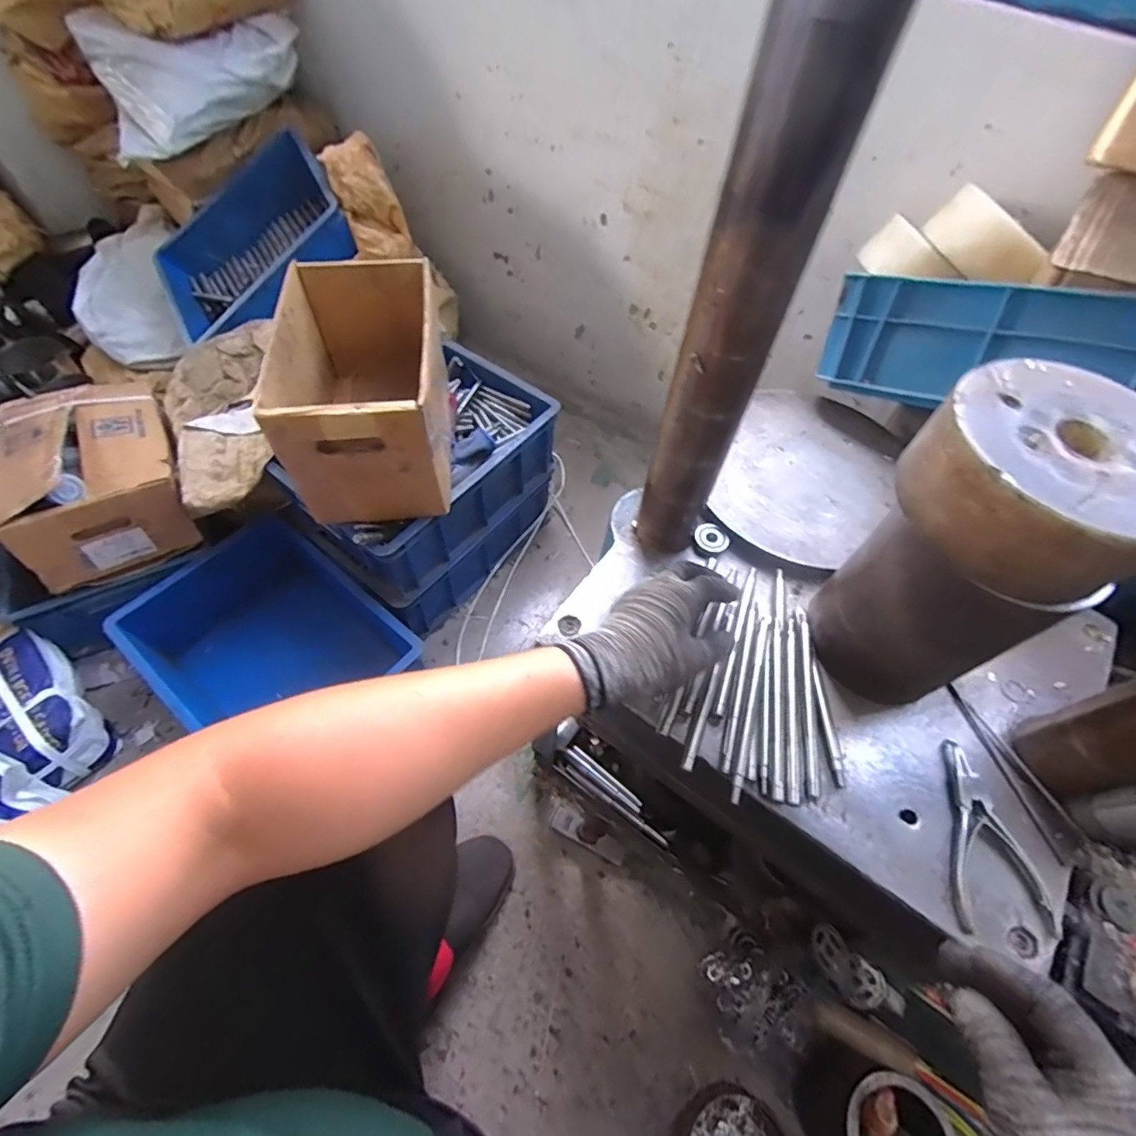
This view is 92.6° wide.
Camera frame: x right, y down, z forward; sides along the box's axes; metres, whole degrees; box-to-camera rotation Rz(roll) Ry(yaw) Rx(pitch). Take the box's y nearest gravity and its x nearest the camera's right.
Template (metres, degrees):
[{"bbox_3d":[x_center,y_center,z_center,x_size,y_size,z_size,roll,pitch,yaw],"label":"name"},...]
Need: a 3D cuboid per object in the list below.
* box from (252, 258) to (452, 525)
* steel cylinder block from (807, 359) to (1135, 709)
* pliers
[{"bbox_3d":[-0.274,-0.246,0.761,0.191,0.199,0.308,-5,58,-7],"label":"box"},{"bbox_3d":[0.298,-0.007,0.423,0.141,0.243,0.133,39,63,19],"label":"steel cylinder block"},{"bbox_3d":[0.326,0.211,0.435,0.071,0.014,0.137,-1,58,-4],"label":"pliers"}]

